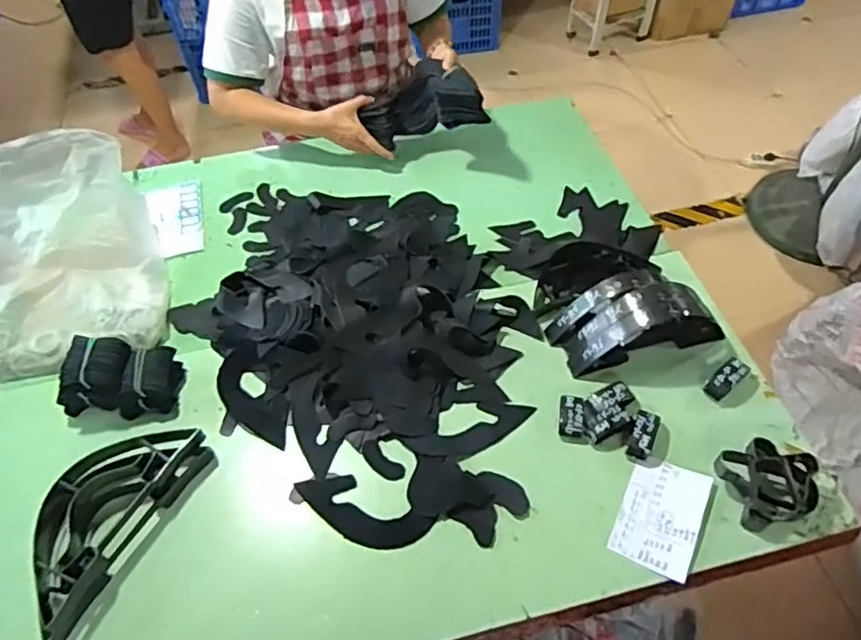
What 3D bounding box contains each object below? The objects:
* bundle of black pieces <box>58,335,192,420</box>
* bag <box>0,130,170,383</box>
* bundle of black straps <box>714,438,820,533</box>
[{"bbox_3d":[-0.474,0.088,0.946,0.150,0.112,0.115,3,63,4],"label":"bundle of black pieces"},{"bbox_3d":[-0.647,-0.105,1.056,0.299,0.189,0.397,-21,64,-8],"label":"bag"},{"bbox_3d":[0.466,0.224,0.848,0.123,0.067,0.111,-22,64,-9],"label":"bundle of black straps"}]

